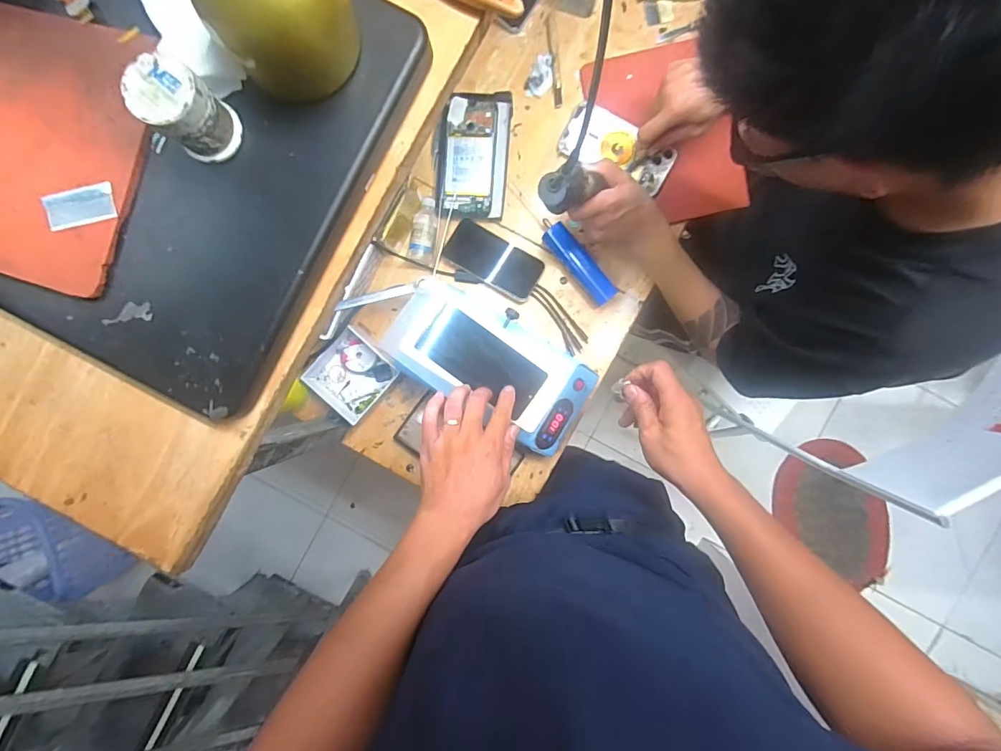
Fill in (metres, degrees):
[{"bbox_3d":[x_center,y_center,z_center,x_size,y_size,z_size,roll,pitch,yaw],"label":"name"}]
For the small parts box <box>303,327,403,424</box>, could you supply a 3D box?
[{"bbox_3d":[-0.216,-0.003,0.666,0.108,0.038,0.110,41,91,1],"label":"small parts box"}]

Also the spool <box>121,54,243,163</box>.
[{"bbox_3d":[-0.160,-0.134,0.233,0.031,0.044,0.033,0,91,1],"label":"spool"}]

